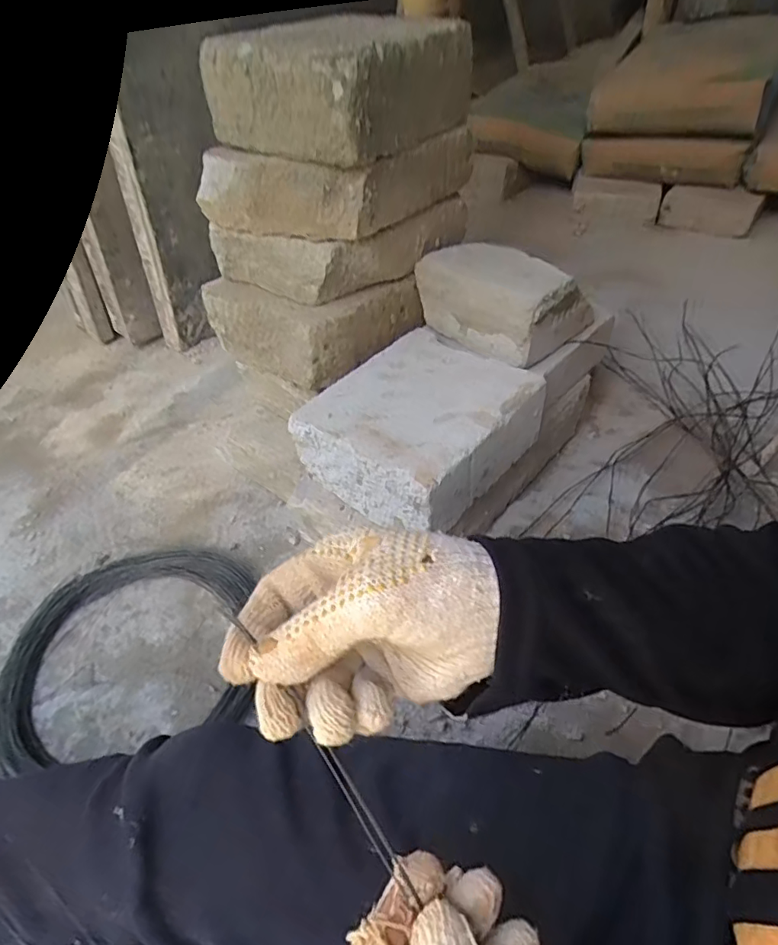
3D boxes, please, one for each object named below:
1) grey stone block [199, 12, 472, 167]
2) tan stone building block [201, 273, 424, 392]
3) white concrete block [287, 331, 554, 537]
[{"bbox_3d":[-0.050,-0.444,0.640,0.196,0.104,0.253,19,50,23],"label":"grey stone block"},{"bbox_3d":[-0.102,-0.225,0.762,0.210,0.093,0.197,28,54,29],"label":"tan stone building block"},{"bbox_3d":[0.039,-0.056,0.668,0.207,0.092,0.225,28,53,31],"label":"white concrete block"}]

